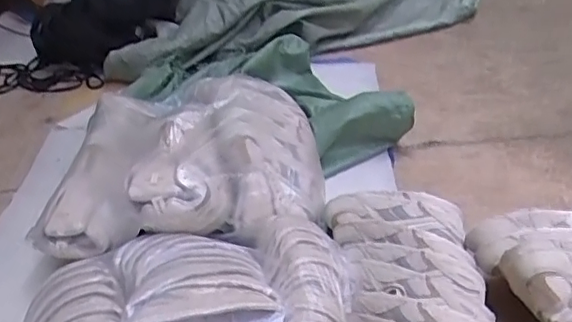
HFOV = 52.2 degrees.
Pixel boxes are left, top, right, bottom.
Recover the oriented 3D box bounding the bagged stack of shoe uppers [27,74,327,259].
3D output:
[{"bbox_3d":[-0.169,-0.020,1.008,0.450,0.138,0.366,-5,41,8],"label":"bagged stack of shoe uppers"}]

